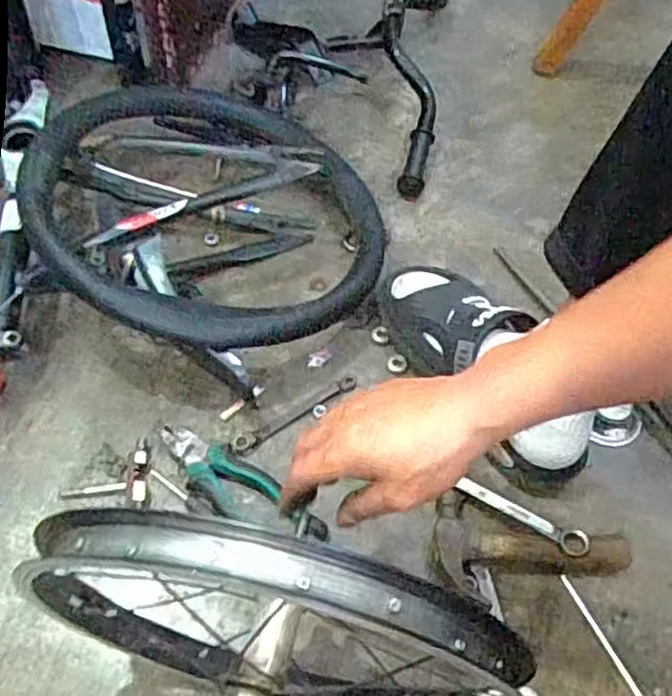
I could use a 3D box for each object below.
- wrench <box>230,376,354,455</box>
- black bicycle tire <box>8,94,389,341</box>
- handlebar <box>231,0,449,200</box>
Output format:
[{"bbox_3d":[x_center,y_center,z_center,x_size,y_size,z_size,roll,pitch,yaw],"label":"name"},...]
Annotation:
[{"bbox_3d":[-0.039,0.066,0.703,0.142,0.006,0.018,-27,63,-21],"label":"wrench"},{"bbox_3d":[-0.124,-0.153,0.734,0.348,0.092,0.365,2,59,-3],"label":"black bicycle tire"},{"bbox_3d":[-0.004,-0.398,0.943,0.305,0.100,0.399,8,56,0],"label":"handlebar"}]

